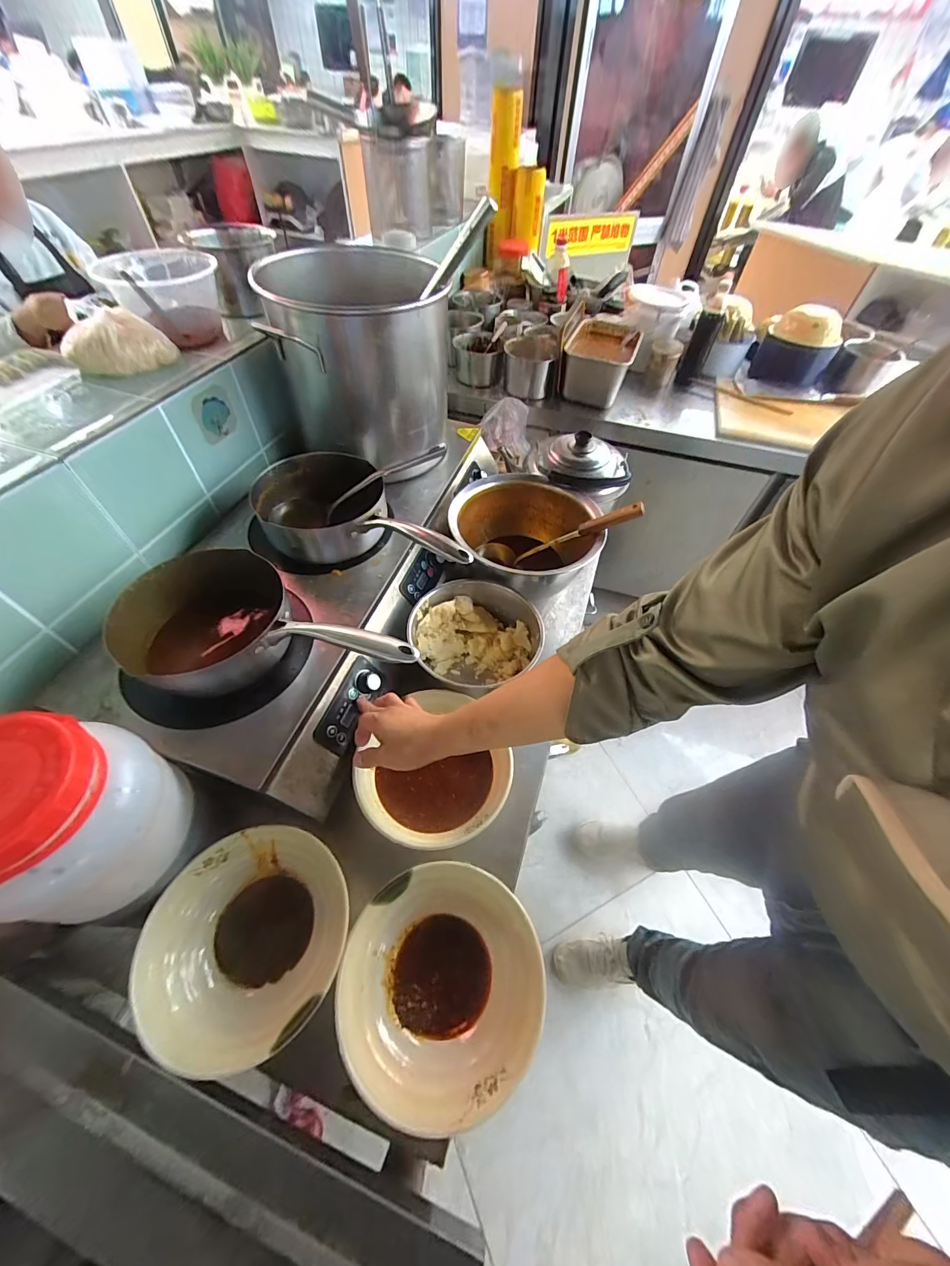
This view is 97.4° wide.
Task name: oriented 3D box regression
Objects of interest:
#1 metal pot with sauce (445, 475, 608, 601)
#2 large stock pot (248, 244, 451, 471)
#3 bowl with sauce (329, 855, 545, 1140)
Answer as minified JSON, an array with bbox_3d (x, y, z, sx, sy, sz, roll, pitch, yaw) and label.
[{"bbox_3d":[0.102,-0.177,0.843,0.253,0.159,0.286,-6,54,-7],"label":"metal pot with sauce"},{"bbox_3d":[-0.189,-0.480,0.734,0.272,0.245,0.292,-8,55,-9],"label":"large stock pot"},{"bbox_3d":[-0.037,0.376,0.457,0.206,0.064,0.209,17,55,10],"label":"bowl with sauce"}]

